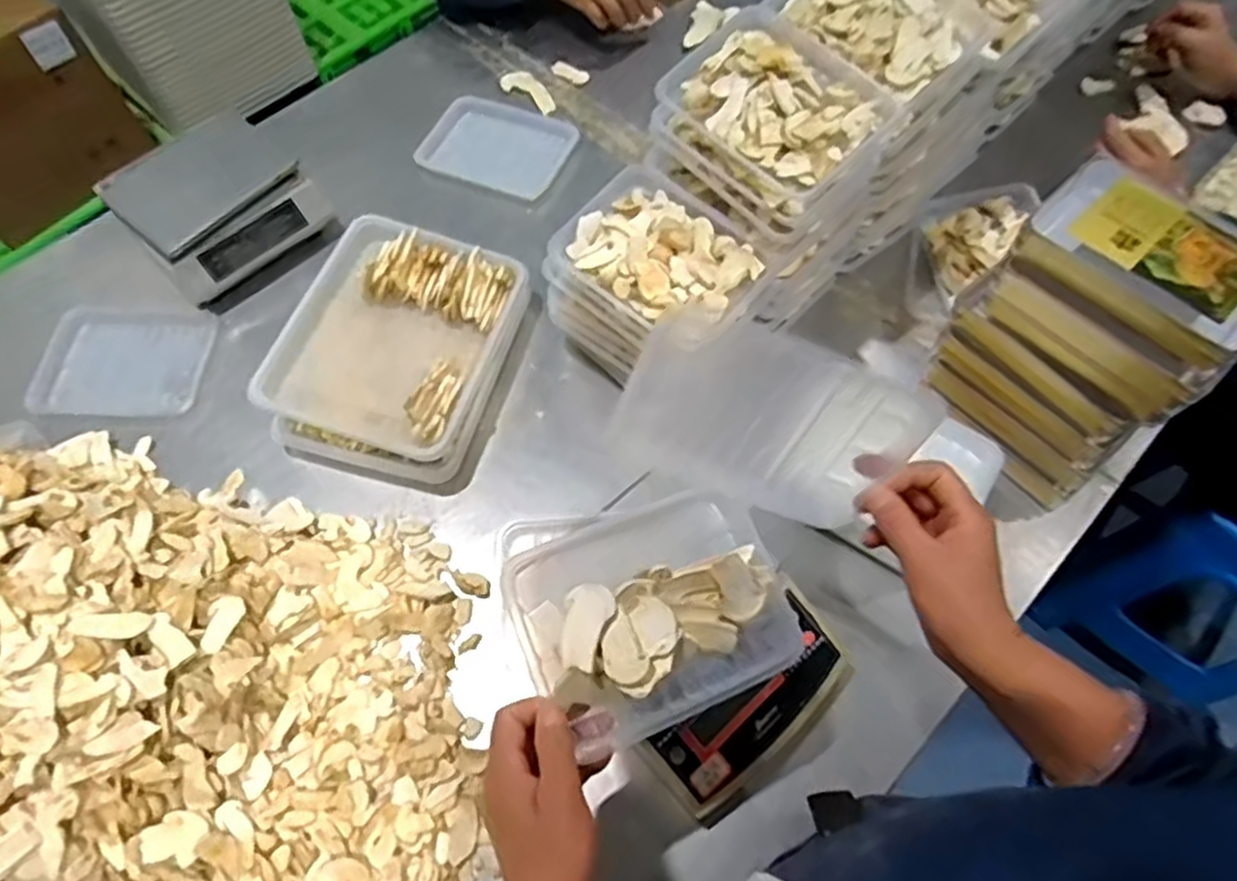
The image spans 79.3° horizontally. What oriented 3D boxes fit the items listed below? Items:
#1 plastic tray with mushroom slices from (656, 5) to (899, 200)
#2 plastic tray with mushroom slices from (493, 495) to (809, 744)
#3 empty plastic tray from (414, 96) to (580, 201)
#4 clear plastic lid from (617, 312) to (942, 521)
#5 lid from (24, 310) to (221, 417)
[{"bbox_3d":[0.139,-0.299,0.653,0.139,0.031,0.174,-41,70,-16],"label":"plastic tray with mushroom slices"},{"bbox_3d":[0.024,0.113,0.498,0.171,0.056,0.132,-24,66,-9],"label":"plastic tray with mushroom slices"},{"bbox_3d":[-0.156,-0.388,0.978,0.191,0.030,0.116,19,67,11],"label":"empty plastic tray"},{"bbox_3d":[0.098,-0.016,0.485,0.180,0.132,0.020,24,43,-14],"label":"clear plastic lid"},{"bbox_3d":[-0.552,-0.087,0.839,0.174,0.019,0.135,4,68,-3],"label":"lid"}]

